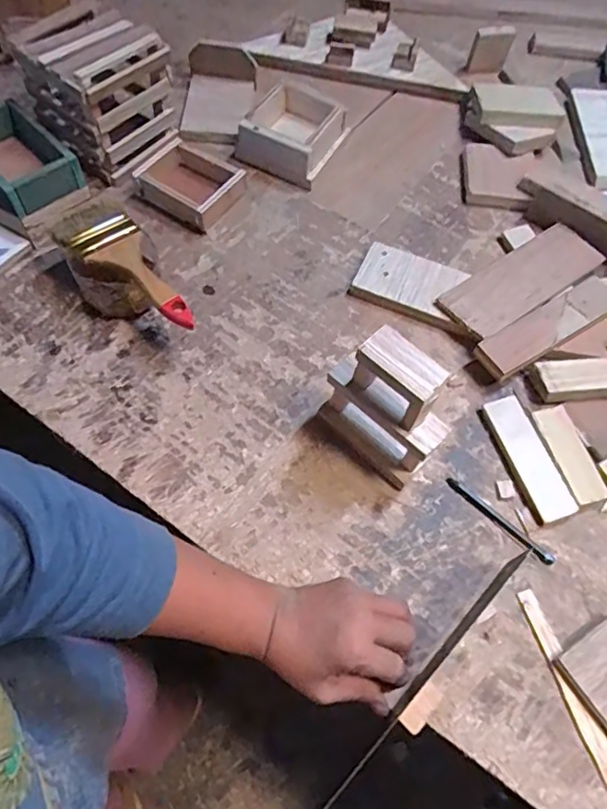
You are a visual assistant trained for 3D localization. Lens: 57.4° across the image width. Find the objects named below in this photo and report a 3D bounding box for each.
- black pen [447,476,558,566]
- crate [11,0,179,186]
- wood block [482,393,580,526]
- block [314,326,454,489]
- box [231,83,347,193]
[{"bbox_3d":[0.182,0.107,0.515,0.114,0.006,0.012,41,69,16],"label":"black pen"},{"bbox_3d":[-0.245,-0.381,0.678,0.135,0.123,0.130,39,68,15],"label":"crate"},{"bbox_3d":[0.218,0.052,0.542,0.039,0.015,0.127,-16,66,-11],"label":"wood block"},{"bbox_3d":[0.073,0.003,0.486,0.048,0.143,0.105,-41,72,-20],"label":"block"},{"bbox_3d":[-0.013,-0.352,0.716,0.109,0.051,0.118,26,65,10],"label":"box"}]

